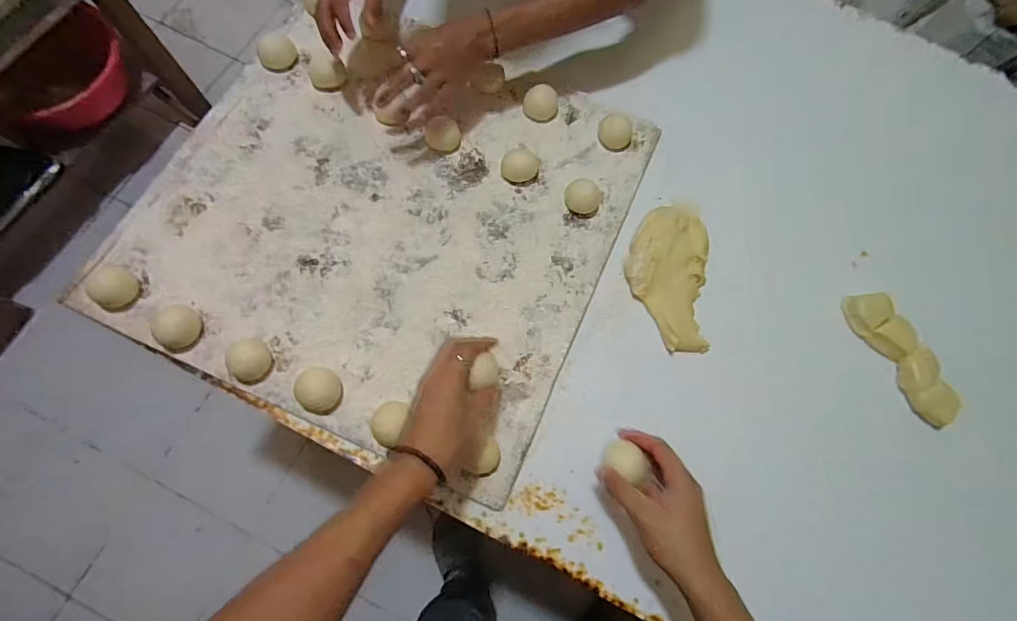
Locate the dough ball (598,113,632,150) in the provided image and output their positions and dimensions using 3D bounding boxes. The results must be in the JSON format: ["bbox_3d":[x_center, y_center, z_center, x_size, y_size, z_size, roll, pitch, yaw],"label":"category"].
[{"bbox_3d":[0.150,-0.250,0.673,0.049,0.037,0.040,18,72,2],"label":"dough ball"}]

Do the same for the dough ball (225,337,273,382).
[{"bbox_3d":[-0.294,0.054,0.545,0.041,0.032,0.043,33,72,5],"label":"dough ball"}]

